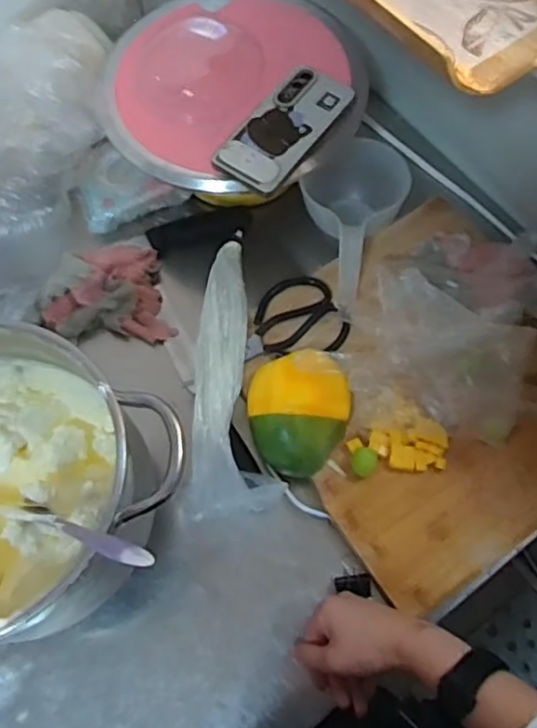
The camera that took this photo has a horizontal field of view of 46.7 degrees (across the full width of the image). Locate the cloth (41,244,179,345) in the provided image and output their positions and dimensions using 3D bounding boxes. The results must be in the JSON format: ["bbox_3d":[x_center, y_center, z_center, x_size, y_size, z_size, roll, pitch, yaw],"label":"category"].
[{"bbox_3d":[-0.189,-0.076,0.704,0.135,0.059,0.112,-14,67,-4],"label":"cloth"}]

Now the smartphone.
[{"bbox_3d":[0.017,-0.249,0.652,0.078,0.016,0.160,32,73,13],"label":"smartphone"}]

